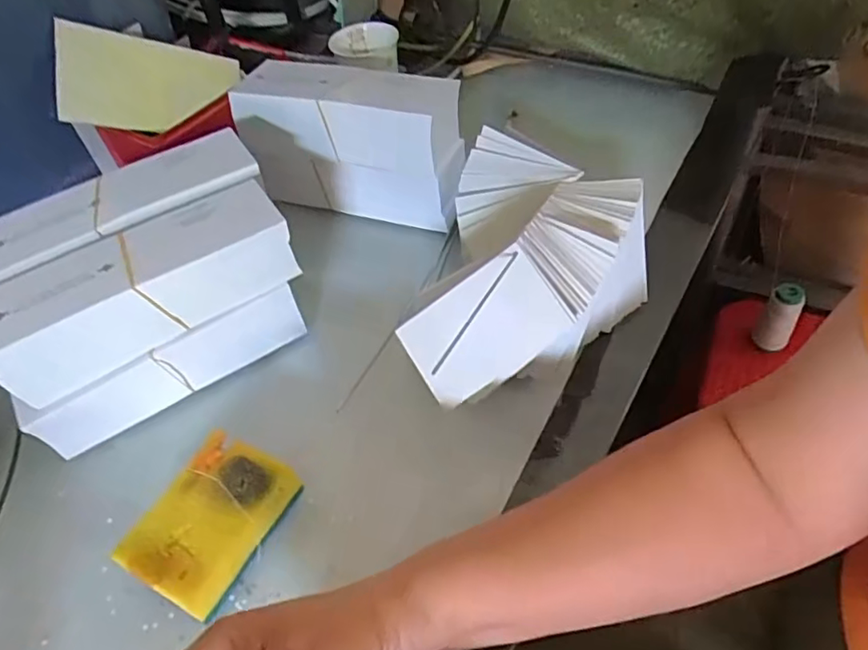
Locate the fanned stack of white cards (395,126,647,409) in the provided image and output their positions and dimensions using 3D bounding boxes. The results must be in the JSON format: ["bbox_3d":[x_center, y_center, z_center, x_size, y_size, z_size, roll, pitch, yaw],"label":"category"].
[{"bbox_3d":[0.081,-0.058,0.458,0.158,0.081,0.240,9,50,13],"label":"fanned stack of white cards"}]

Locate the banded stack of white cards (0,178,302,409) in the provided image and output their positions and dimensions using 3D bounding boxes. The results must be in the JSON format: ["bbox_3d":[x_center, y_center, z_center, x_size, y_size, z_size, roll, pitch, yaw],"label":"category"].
[{"bbox_3d":[-0.203,-0.032,0.429,0.197,0.058,0.073,-28,52,-18],"label":"banded stack of white cards"}]

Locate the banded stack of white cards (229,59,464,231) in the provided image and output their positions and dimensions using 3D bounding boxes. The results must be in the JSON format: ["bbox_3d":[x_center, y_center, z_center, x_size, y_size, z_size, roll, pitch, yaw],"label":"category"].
[{"bbox_3d":[-0.074,-0.175,0.568,0.210,0.118,0.074,16,52,19],"label":"banded stack of white cards"}]

